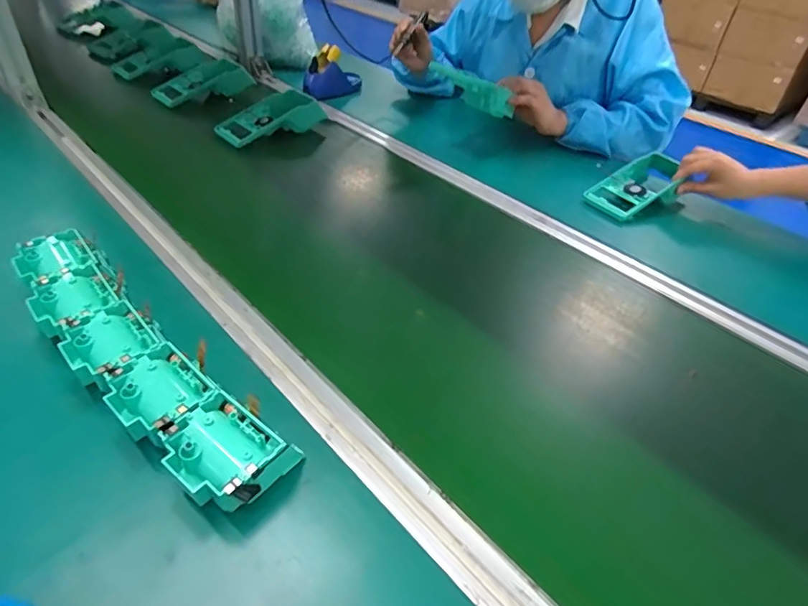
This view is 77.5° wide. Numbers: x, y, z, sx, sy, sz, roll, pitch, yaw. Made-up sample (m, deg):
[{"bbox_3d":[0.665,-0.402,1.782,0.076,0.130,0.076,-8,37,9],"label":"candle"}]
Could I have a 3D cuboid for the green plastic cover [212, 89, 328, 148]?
[{"bbox_3d":[-0.240,-0.330,0.886,0.185,0.046,0.091,-27,51,-35],"label":"green plastic cover"}]

